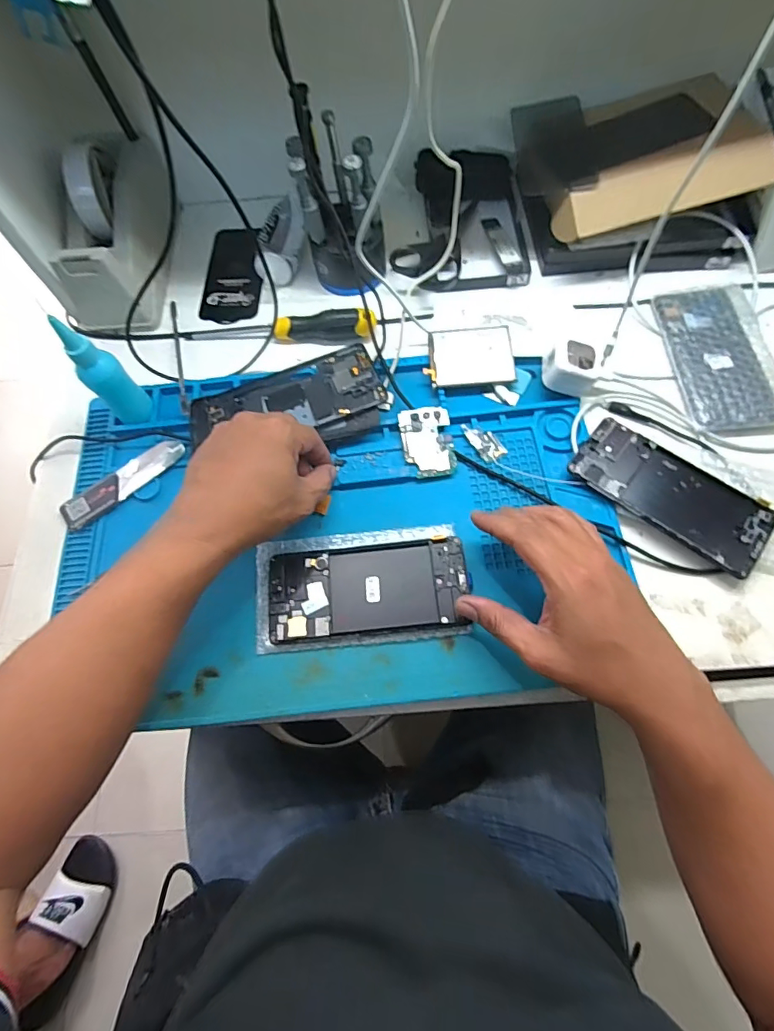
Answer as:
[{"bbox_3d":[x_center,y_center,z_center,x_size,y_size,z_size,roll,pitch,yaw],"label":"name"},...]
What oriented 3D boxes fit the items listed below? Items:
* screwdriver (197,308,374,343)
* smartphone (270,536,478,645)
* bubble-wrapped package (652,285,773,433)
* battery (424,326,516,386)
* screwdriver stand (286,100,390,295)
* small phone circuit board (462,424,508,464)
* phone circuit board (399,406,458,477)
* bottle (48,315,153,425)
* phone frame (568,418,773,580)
[{"bbox_3d":[-0.109,-0.197,0.497,0.192,0.031,0.023,3,67,3],"label":"screwdriver"},{"bbox_3d":[-0.015,0.059,0.386,0.158,0.006,0.071,-7,67,1],"label":"smartphone"},{"bbox_3d":[0.326,-0.159,0.465,0.092,0.010,0.172,-2,67,2],"label":"bubble-wrapped package"},{"bbox_3d":[0.082,-0.159,0.470,0.080,0.006,0.064,-3,75,0],"label":"battery"},{"bbox_3d":[-0.046,-0.304,0.479,0.077,0.127,0.078,-1,67,2],"label":"screwdriver stand"},{"bbox_3d":[0.090,-0.070,0.443,0.024,0.004,0.044,-32,69,-11],"label":"small phone circuit board"},{"bbox_3d":[0.037,-0.067,0.436,0.046,0.004,0.067,-6,76,-4],"label":"phone circuit board"},{"bbox_3d":[-0.248,-0.122,0.420,0.034,0.118,0.029,-38,71,-13],"label":"bottle"},{"bbox_3d":[0.241,-0.019,0.409,0.158,0.011,0.073,37,73,16],"label":"phone frame"}]

